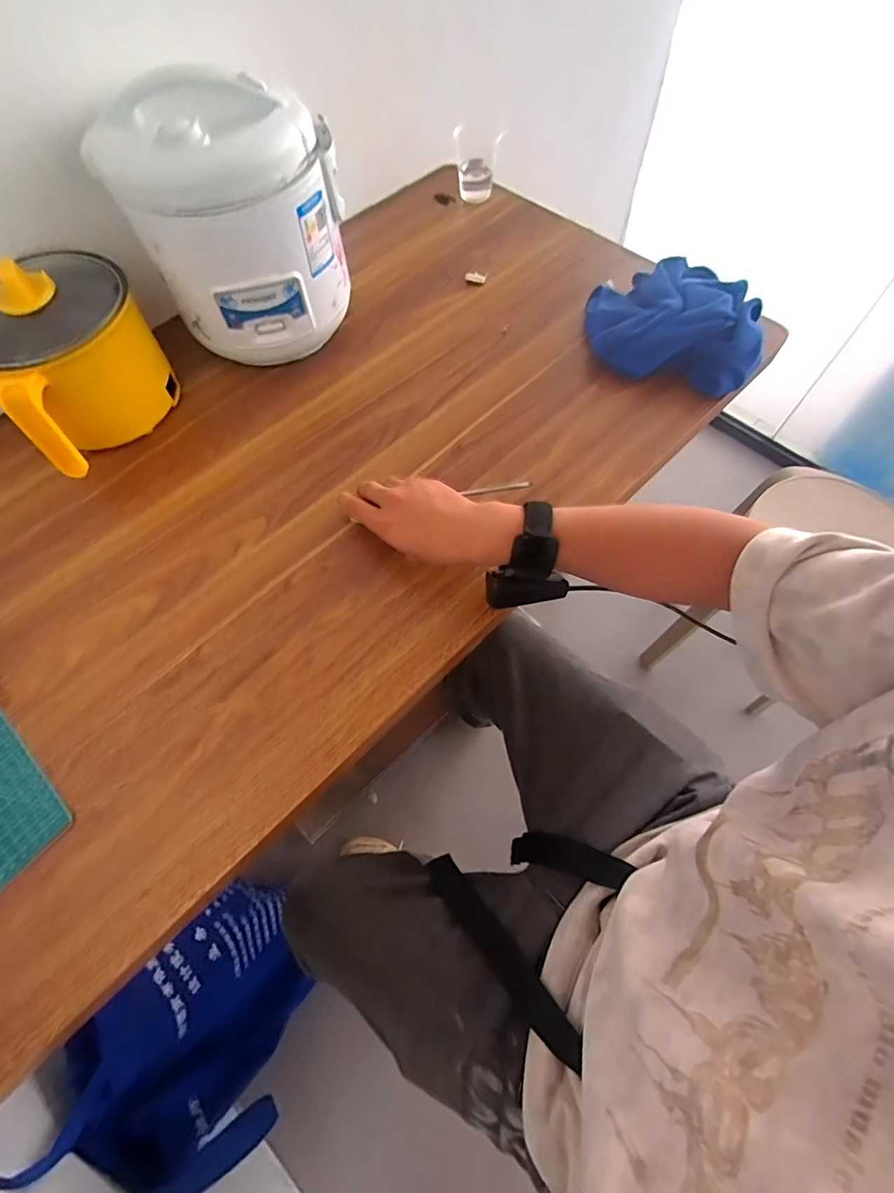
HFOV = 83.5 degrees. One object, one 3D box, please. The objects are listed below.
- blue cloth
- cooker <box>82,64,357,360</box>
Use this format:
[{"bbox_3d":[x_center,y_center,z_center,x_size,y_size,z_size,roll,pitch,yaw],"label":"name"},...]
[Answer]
[{"bbox_3d":[0.263,-0.323,0.585,0.207,0.059,0.157,22,67,14],"label":"blue cloth"},{"bbox_3d":[-0.230,-0.396,0.559,0.190,0.230,0.178,-1,63,2],"label":"cooker"}]

